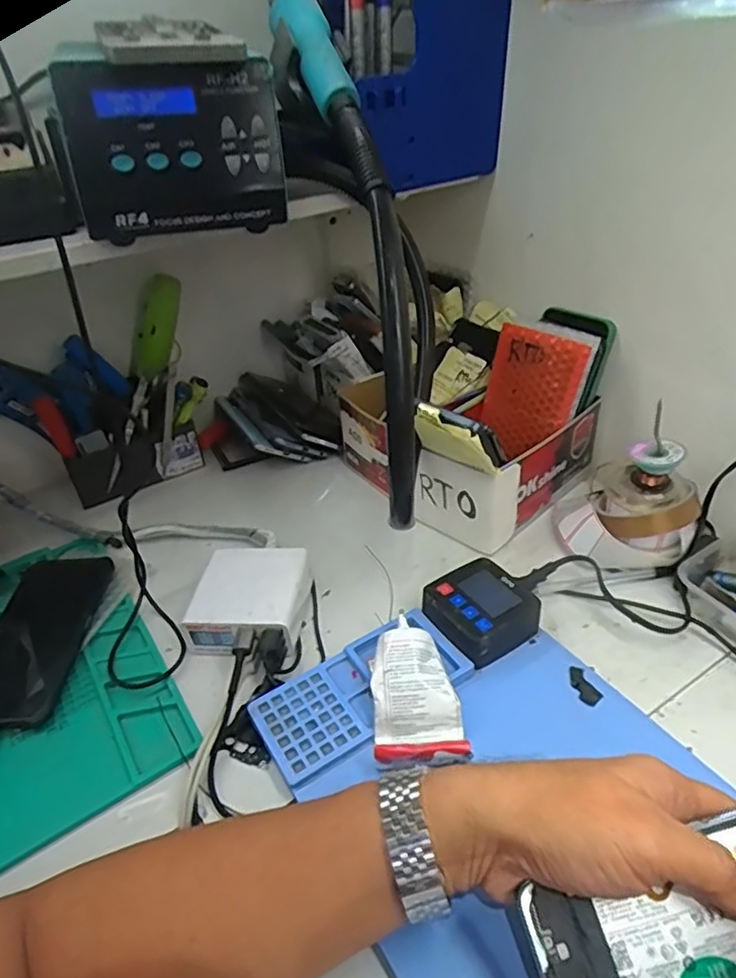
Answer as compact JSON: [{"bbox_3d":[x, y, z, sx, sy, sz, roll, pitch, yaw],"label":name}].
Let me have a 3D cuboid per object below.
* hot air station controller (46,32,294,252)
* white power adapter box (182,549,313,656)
[{"bbox_3d":[-0.167,-0.284,0.502,0.160,0.113,0.150,-20,38,-19],"label":"hot air station controller"},{"bbox_3d":[-0.098,0.093,0.508,0.086,0.043,0.087,1,36,9],"label":"white power adapter box"}]

